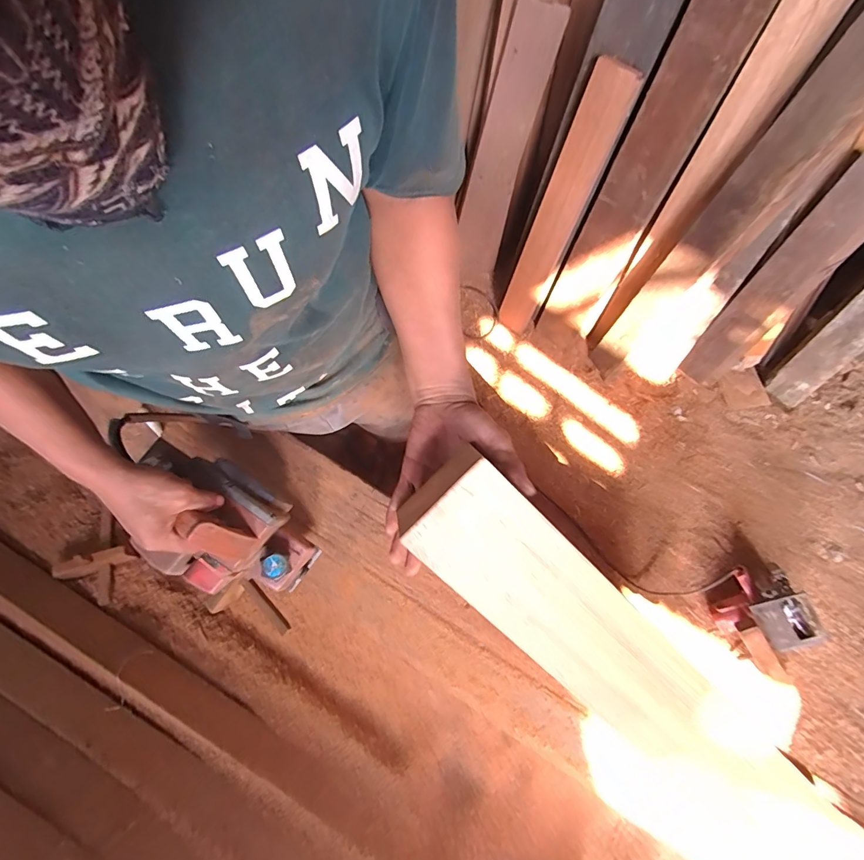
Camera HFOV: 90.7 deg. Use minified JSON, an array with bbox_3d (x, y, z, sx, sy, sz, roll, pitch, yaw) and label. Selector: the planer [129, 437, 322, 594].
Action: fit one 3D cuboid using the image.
[{"bbox_3d":[-0.303,0.122,0.583,0.264,0.174,0.141,35,80,9],"label":"planer"}]

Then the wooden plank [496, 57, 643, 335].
[{"bbox_3d":[0.337,-0.583,1.229,0.048,0.749,0.130,-30,69,-25],"label":"wooden plank"}]

